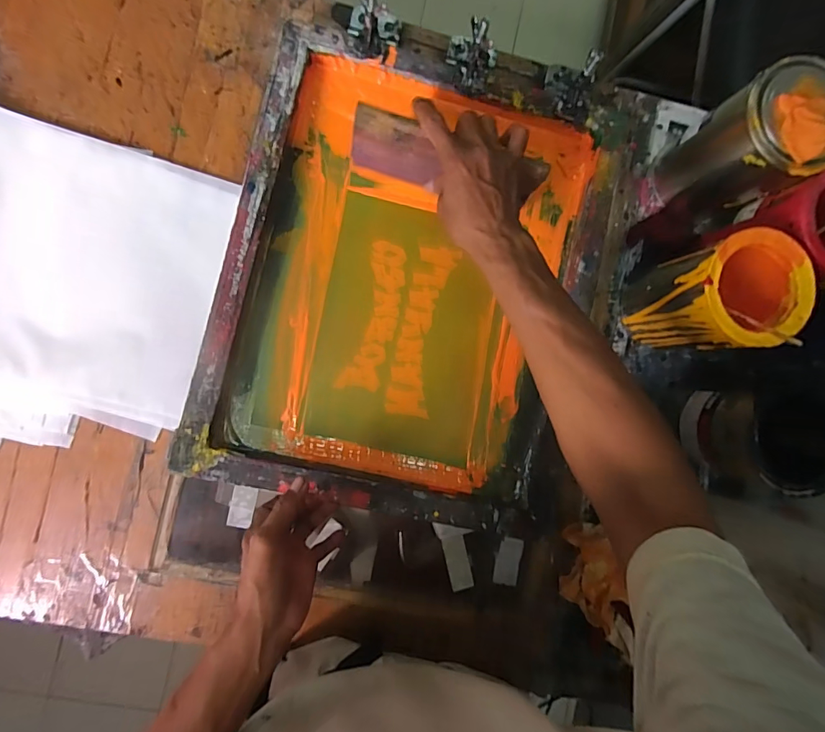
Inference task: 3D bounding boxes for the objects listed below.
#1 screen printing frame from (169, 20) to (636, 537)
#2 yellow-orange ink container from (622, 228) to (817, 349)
[{"bbox_3d":[0.012,-0.083,0.484,0.417,0.059,0.479,13,88,-7],"label":"screen printing frame"},{"bbox_3d":[0.321,-0.072,0.478,0.107,0.142,0.111,2,90,-6],"label":"yellow-orange ink container"}]

